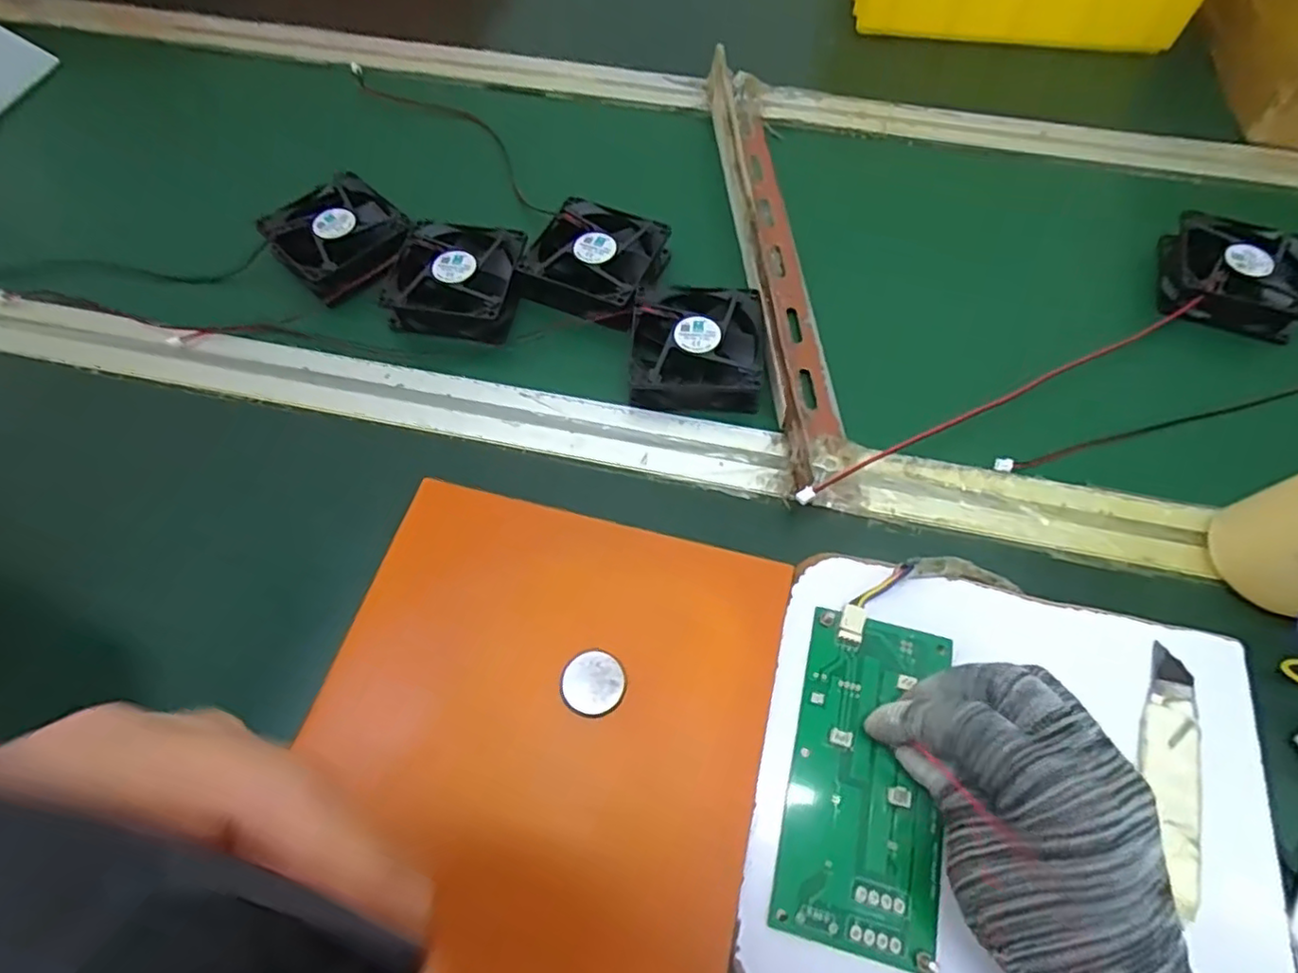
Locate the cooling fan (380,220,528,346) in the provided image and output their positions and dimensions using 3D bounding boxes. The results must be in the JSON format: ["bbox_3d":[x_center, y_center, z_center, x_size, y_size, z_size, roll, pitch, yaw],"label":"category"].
[{"bbox_3d":[-0.125,-0.137,0.423,0.084,0.027,0.084,11,62,9],"label":"cooling fan"}]

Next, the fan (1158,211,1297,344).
[{"bbox_3d":[0.390,-0.141,0.422,0.082,0.022,0.089,19,63,13],"label":"fan"}]

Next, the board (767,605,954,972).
[{"bbox_3d":[0.094,0.123,0.277,0.064,0.008,0.134,9,64,8],"label":"board"}]

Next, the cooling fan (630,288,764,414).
[{"bbox_3d":[0.031,-0.088,0.397,0.079,0.026,0.078,0,61,3],"label":"cooling fan"}]

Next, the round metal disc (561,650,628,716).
[{"bbox_3d":[-0.025,0.090,0.292,0.028,0.004,0.027,3,65,-6],"label":"round metal disc"}]

